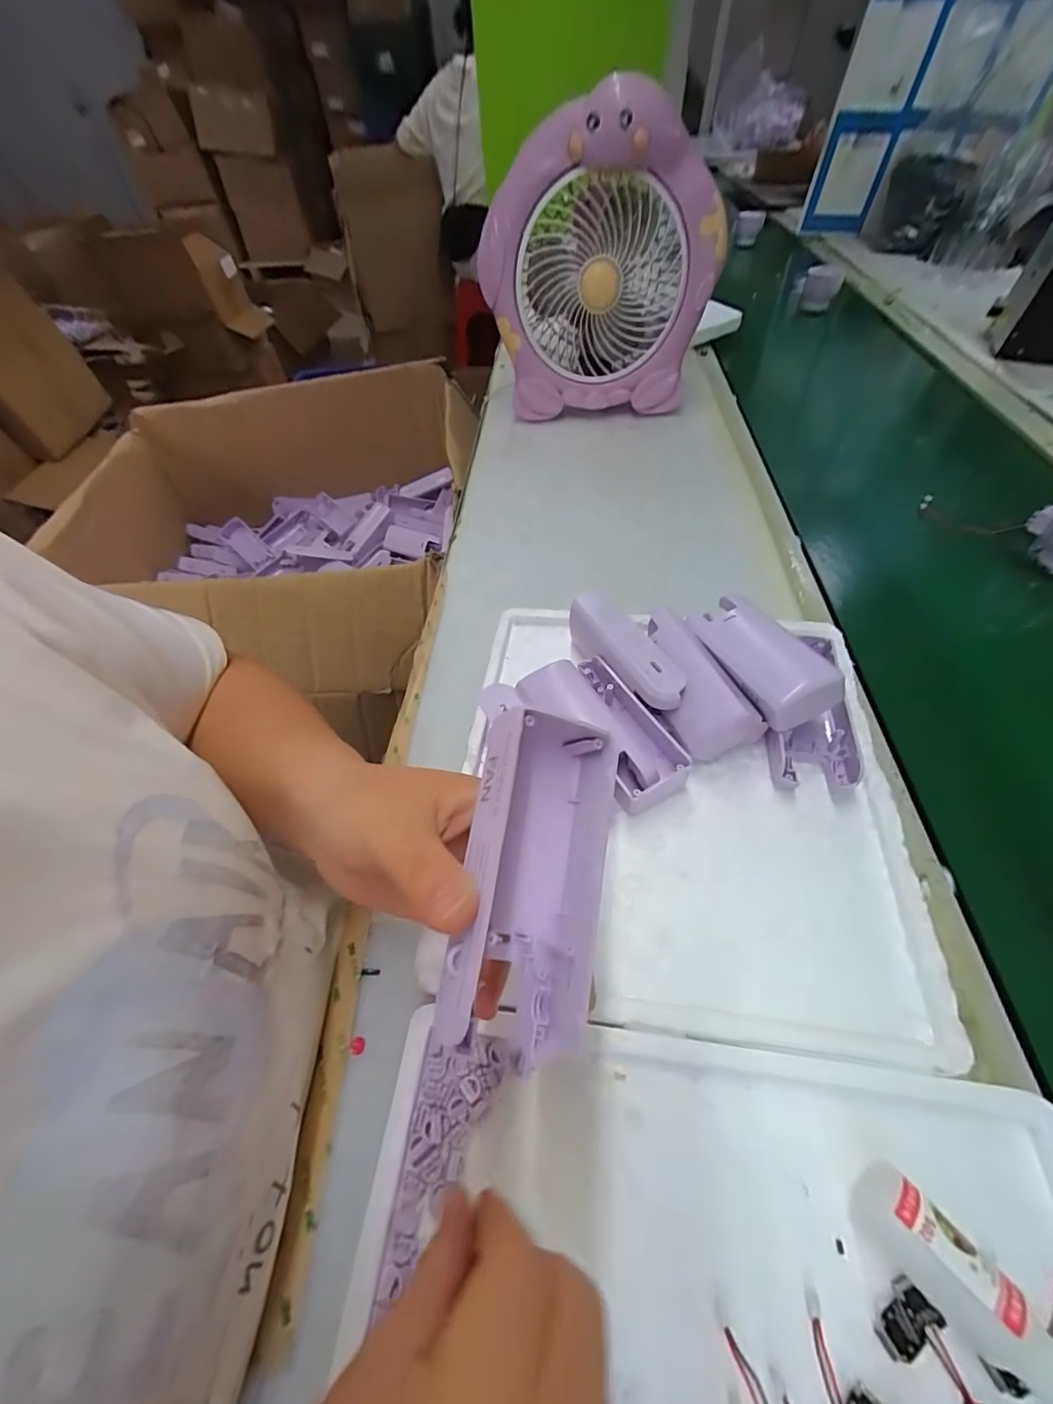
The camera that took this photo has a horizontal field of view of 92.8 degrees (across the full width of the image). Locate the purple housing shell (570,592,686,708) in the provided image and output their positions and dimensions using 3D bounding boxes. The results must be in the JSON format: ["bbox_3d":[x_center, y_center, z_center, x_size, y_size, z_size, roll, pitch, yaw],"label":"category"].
[{"bbox_3d":[0.066,-0.034,0.333,0.034,0.023,0.100,-29,57,-17],"label":"purple housing shell"}]

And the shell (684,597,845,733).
[{"bbox_3d":[0.144,-0.032,0.315,0.040,0.028,0.100,-20,54,-11],"label":"shell"}]

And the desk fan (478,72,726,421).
[{"bbox_3d":[0.078,-0.488,0.587,0.258,0.267,0.143,-3,53,2],"label":"desk fan"}]

